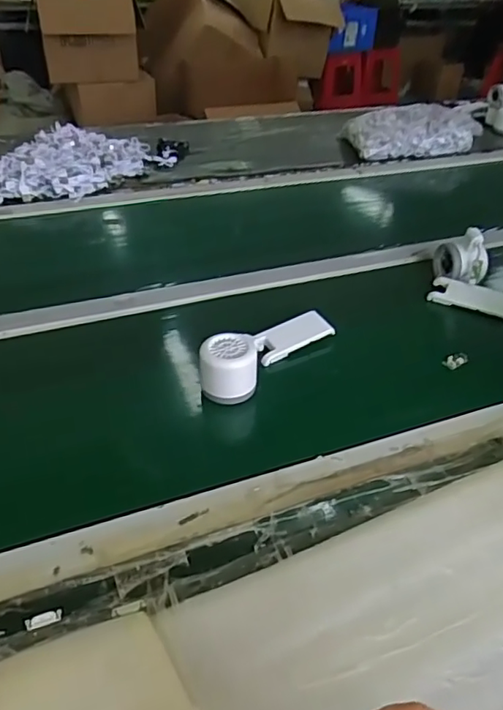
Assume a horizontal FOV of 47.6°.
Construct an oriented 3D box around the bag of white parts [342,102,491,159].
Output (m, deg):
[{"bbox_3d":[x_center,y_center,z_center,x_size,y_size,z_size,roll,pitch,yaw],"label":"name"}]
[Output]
[{"bbox_3d":[0.371,-0.503,1.272,0.299,0.074,0.151,-4,38,-9],"label":"bag of white parts"}]

